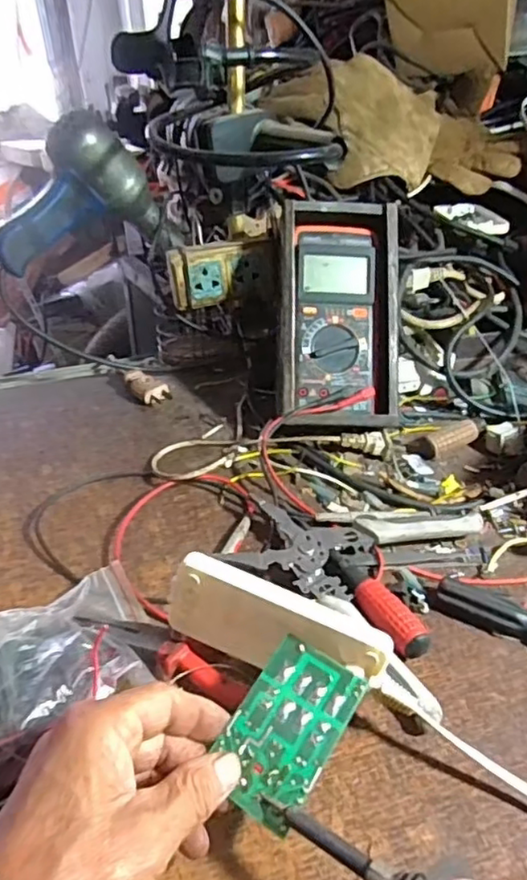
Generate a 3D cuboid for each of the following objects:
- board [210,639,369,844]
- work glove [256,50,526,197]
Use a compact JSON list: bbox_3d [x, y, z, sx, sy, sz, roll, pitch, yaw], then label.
[{"bbox_3d":[0.012,0.145,0.317,0.048,0.004,0.085,27,54,19],"label":"board"},{"bbox_3d":[0.159,-0.379,0.740,0.315,0.099,0.196,-8,79,-29],"label":"work glove"}]

